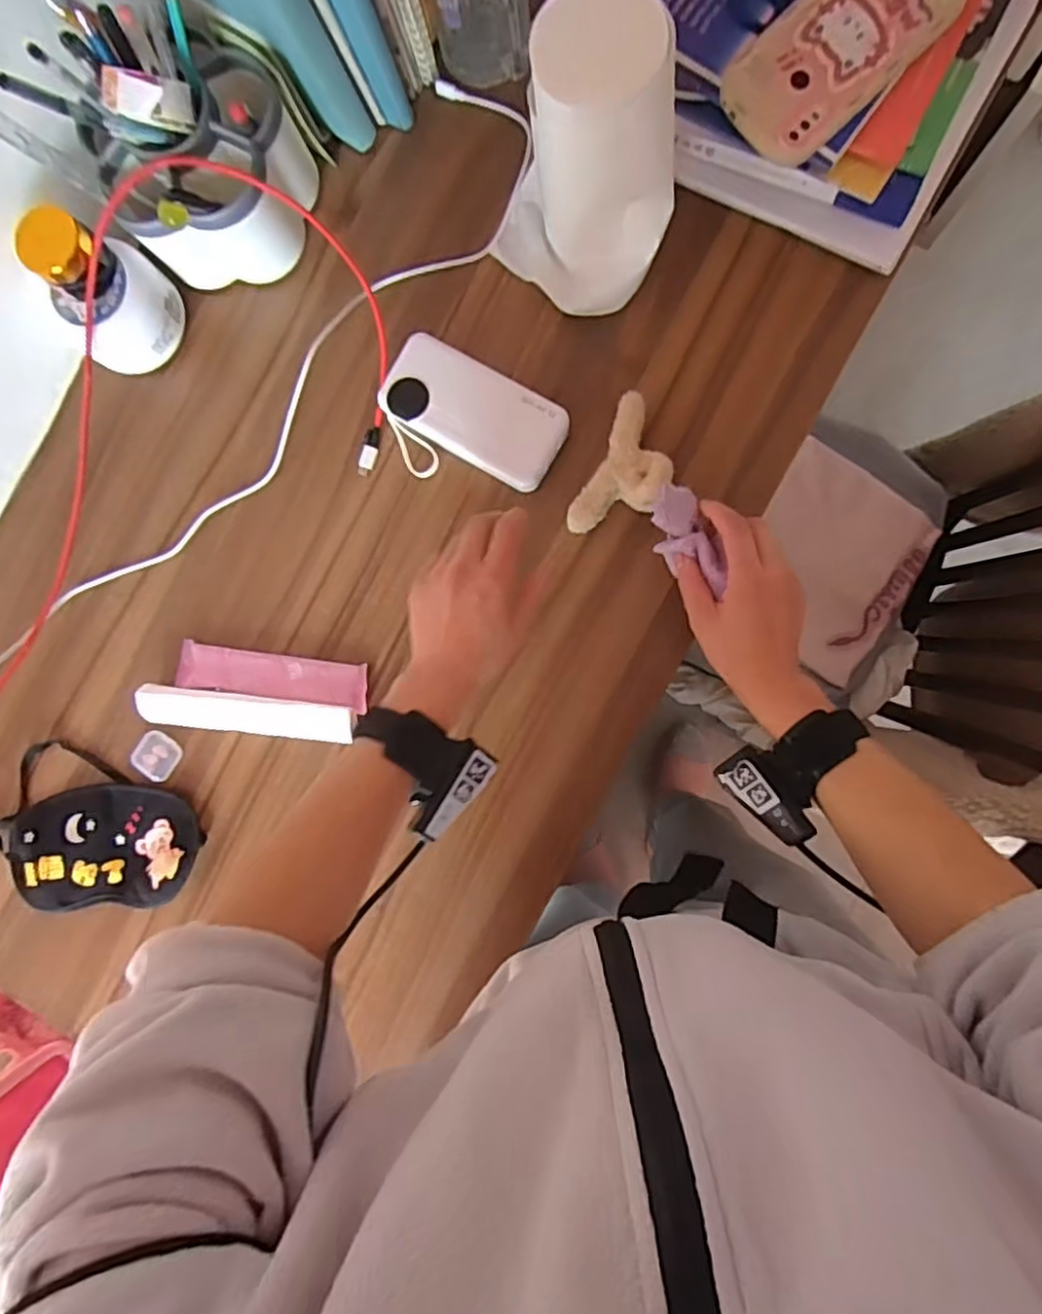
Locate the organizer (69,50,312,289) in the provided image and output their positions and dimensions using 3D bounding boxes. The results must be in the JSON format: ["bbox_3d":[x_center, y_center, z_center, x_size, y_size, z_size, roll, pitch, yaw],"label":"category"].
[{"bbox_3d":[-0.244,-0.375,0.509,0.152,0.143,0.125,-32,85,4],"label":"organizer"}]

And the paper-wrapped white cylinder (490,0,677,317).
[{"bbox_3d":[0.040,-0.334,0.467,0.129,0.170,0.104,8,89,6],"label":"paper-wrapped white cylinder"}]

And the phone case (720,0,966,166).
[{"bbox_3d":[0.217,-0.422,0.462,0.167,0.018,0.085,-44,85,3],"label":"phone case"}]

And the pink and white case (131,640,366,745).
[{"bbox_3d":[-0.218,0.030,0.559,0.182,0.024,0.069,7,89,6],"label":"pink and white case"}]

